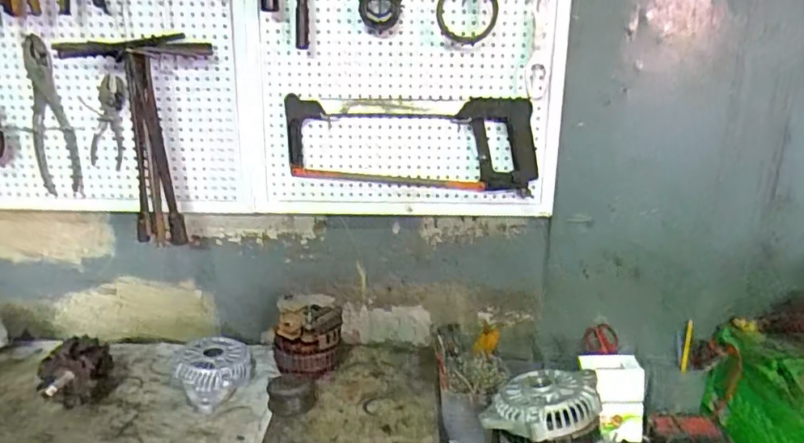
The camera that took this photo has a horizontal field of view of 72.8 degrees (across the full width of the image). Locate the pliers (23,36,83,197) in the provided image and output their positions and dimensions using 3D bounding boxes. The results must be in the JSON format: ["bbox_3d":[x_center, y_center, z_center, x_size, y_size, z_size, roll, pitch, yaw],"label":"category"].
[{"bbox_3d":[-0.571,-0.167,0.890,0.074,0.253,0.014,1,15,0],"label":"pliers"}]

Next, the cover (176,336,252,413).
[{"bbox_3d":[-0.297,0.232,0.862,0.116,0.042,0.158,-3,16,-13],"label":"cover"}]

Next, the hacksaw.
[{"bbox_3d":[0.014,-0.124,0.883,0.400,0.144,0.034,1,15,3],"label":"hacksaw"}]

